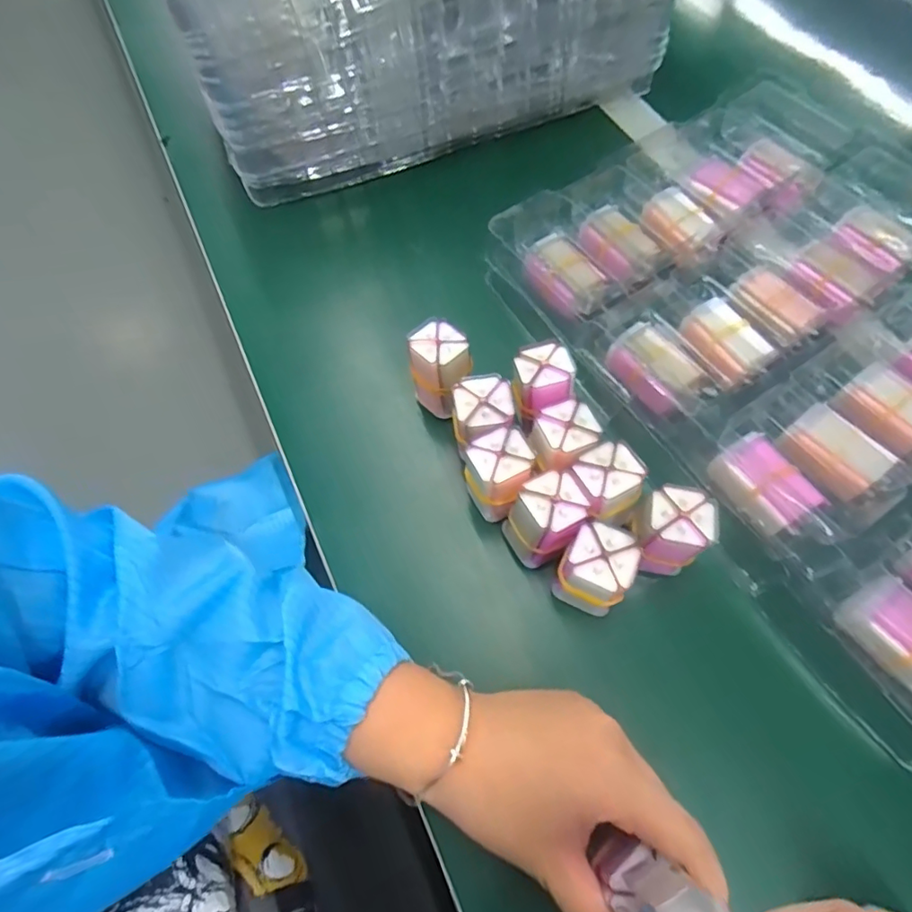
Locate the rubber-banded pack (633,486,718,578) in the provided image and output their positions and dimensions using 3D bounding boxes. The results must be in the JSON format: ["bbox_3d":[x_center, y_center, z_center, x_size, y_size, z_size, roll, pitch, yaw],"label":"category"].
[{"bbox_3d":[0.120,0.043,0.304,0.039,0.052,0.038,37,70,17],"label":"rubber-banded pack"}]

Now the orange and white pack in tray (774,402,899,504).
[{"bbox_3d":[0.230,-0.001,0.326,0.038,0.022,0.052,-32,68,-14],"label":"orange and white pack in tray"}]

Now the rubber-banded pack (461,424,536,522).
[{"bbox_3d":[0.025,0.017,0.326,0.040,0.062,0.042,-19,65,-8],"label":"rubber-banded pack"}]

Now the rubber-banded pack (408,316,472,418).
[{"bbox_3d":[-0.010,-0.056,0.360,0.037,0.060,0.042,-9,64,-3],"label":"rubber-banded pack"}]

